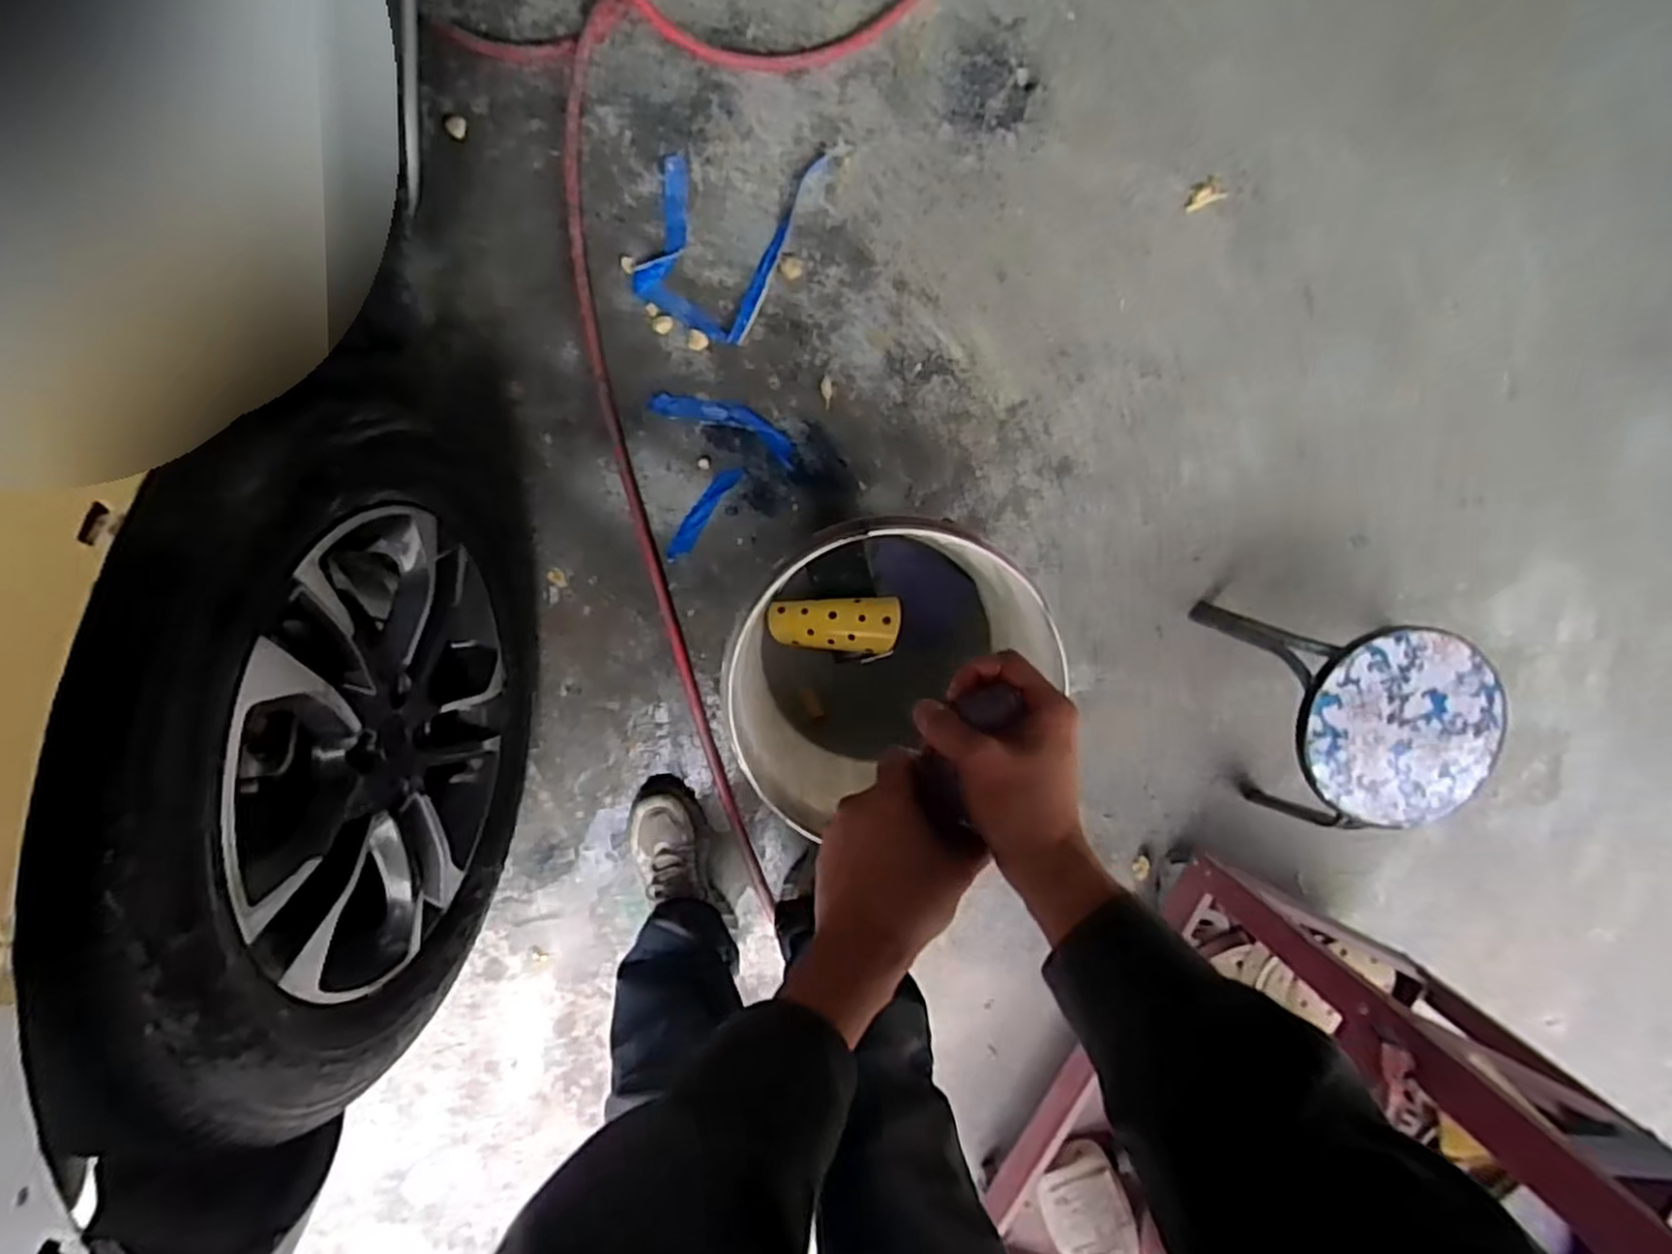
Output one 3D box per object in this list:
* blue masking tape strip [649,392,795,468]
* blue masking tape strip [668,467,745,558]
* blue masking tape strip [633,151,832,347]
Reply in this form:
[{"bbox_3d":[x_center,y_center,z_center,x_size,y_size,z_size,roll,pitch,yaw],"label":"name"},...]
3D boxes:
[{"bbox_3d":[-0.140,-0.264,0.983,0.189,0.012,0.047,22,98,-5],"label":"blue masking tape strip"},{"bbox_3d":[-0.172,-0.149,1.004,0.028,0.004,0.146,36,100,-5],"label":"blue masking tape strip"},{"bbox_3d":[-0.145,-0.494,0.948,0.169,0.012,0.244,25,98,-6],"label":"blue masking tape strip"}]

